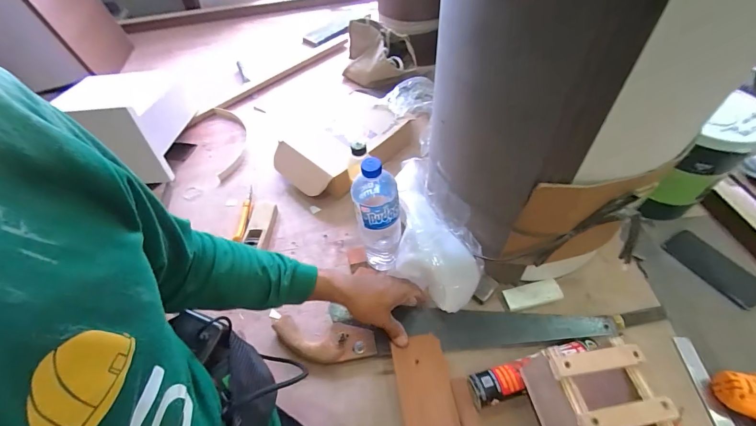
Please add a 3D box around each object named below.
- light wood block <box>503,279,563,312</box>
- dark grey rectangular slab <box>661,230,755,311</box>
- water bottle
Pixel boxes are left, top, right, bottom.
[{"bbox_3d":[0.285,0.151,0.635,0.105,0.014,0.042,-12,52,-4],"label":"light wood block"},{"bbox_3d":[0.634,0.100,0.649,0.088,0.010,0.157,-27,55,-16],"label":"dark grey rectangular slab"},{"bbox_3d":[0.001,0.012,0.613,0.073,0.253,0.077,-9,52,-2],"label":"water bottle"}]

